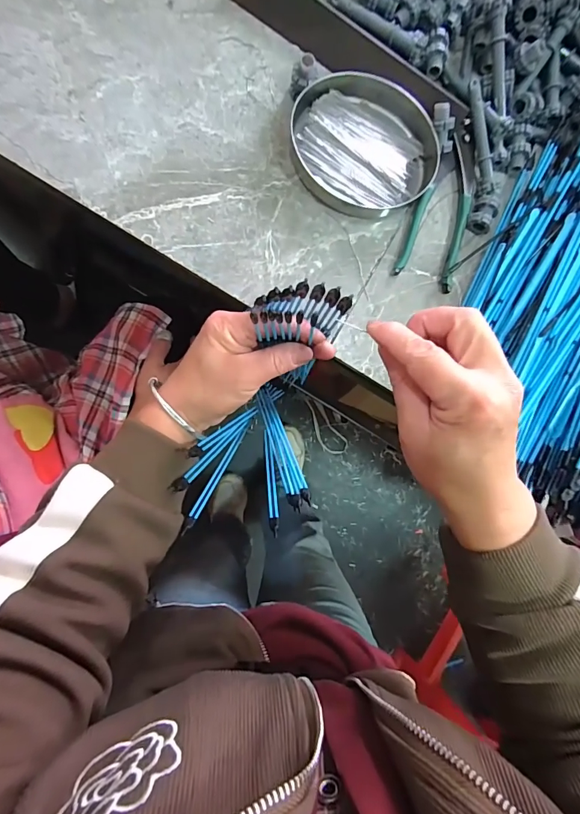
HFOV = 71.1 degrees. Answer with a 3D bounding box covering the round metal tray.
[{"bbox_3d":[0.069,-0.240,0.373,0.118,0.025,0.129,0,92,-7],"label":"round metal tray"}]

